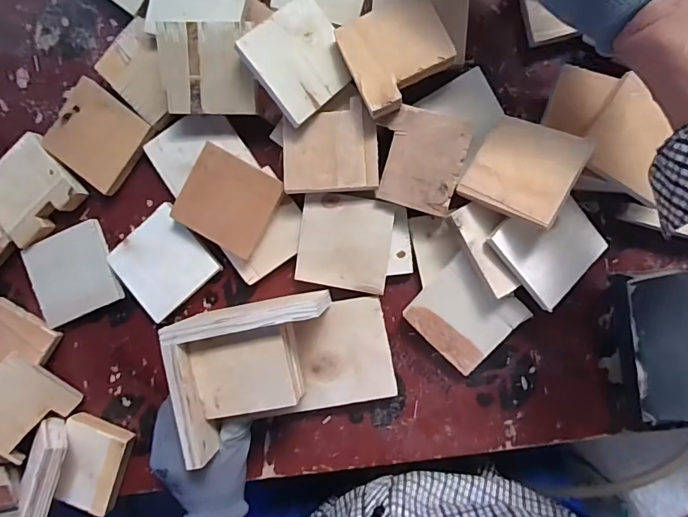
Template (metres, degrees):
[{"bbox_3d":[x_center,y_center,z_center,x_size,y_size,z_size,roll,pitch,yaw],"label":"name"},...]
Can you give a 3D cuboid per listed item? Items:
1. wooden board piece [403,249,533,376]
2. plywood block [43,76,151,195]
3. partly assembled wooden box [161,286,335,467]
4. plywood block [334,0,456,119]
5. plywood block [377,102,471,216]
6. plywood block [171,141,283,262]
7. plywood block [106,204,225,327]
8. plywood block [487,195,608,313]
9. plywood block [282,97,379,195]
[{"bbox_3d":[0.118,0.054,0.450,0.091,0.007,0.087,44,99,-4],"label":"wooden board piece"},{"bbox_3d":[-0.260,-0.128,0.480,0.092,0.012,0.087,37,97,2],"label":"plywood block"},{"bbox_3d":[-0.079,0.100,0.410,0.137,0.042,0.122,-12,93,6],"label":"partly assembled wooden box"},{"bbox_3d":[0.049,-0.190,0.420,0.093,0.019,0.091,-25,91,7],"label":"plywood block"},{"bbox_3d":[0.070,-0.093,0.435,0.080,0.014,0.089,16,95,4],"label":"plywood block"},{"bbox_3d":[-0.117,-0.057,0.457,0.091,0.009,0.085,29,99,2],"label":"plywood block"},{"bbox_3d":[-0.191,0.006,0.482,0.094,0.007,0.090,-40,89,7],"label":"plywood block"},{"bbox_3d":[0.193,-0.013,0.428,0.091,0.007,0.091,-44,101,-8],"label":"plywood block"},{"bbox_3d":[-0.013,-0.106,0.445,0.090,0.016,0.083,-2,94,6],"label":"plywood block"}]

